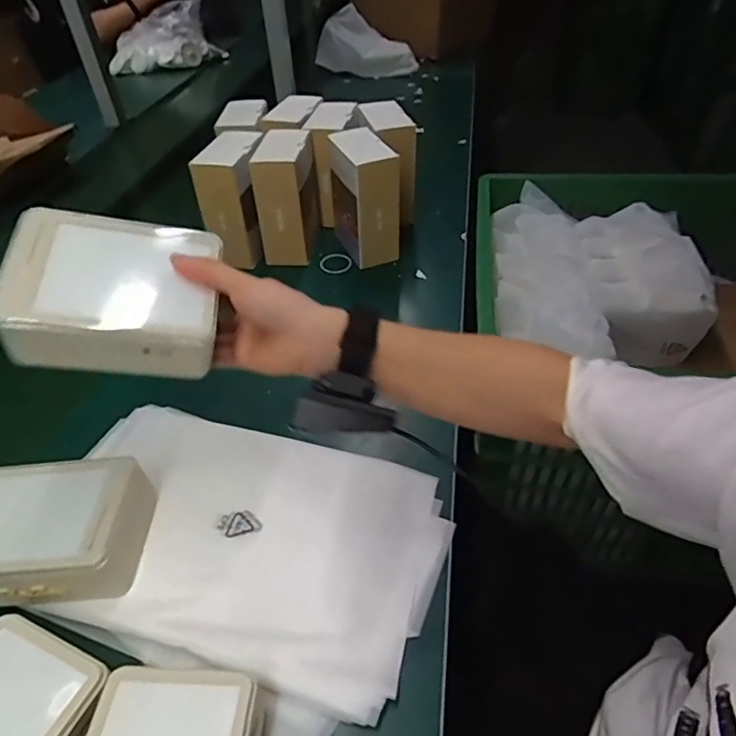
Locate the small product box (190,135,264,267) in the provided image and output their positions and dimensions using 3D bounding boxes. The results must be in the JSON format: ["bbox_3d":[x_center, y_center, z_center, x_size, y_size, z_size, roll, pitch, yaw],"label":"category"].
[{"bbox_3d":[-0.191,-0.254,0.799,0.077,0.154,0.119,6,43,12],"label":"small product box"}]

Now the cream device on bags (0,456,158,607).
[{"bbox_3d":[-0.266,0.140,0.456,0.145,0.061,0.108,-4,42,1],"label":"cream device on bags"}]

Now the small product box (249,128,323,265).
[{"bbox_3d":[-0.118,-0.261,0.811,0.068,0.156,0.126,3,43,9],"label":"small product box"}]

